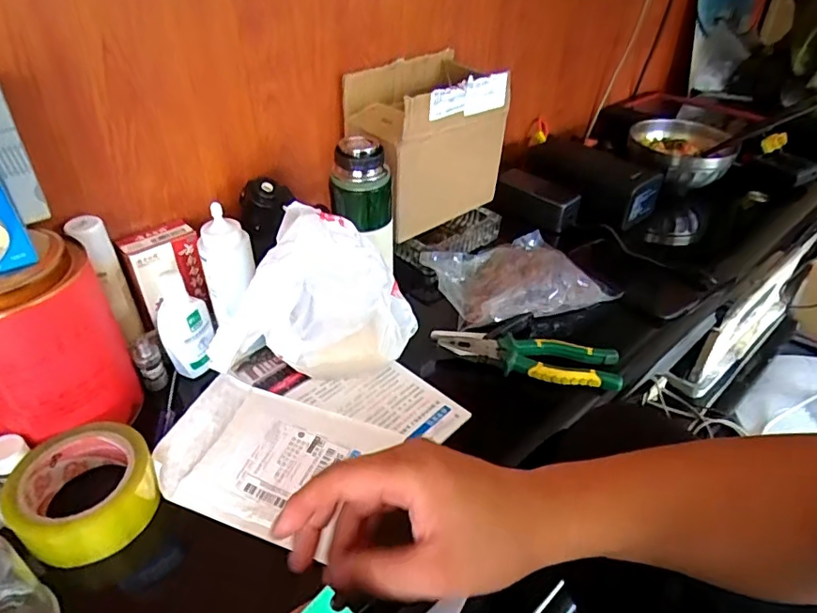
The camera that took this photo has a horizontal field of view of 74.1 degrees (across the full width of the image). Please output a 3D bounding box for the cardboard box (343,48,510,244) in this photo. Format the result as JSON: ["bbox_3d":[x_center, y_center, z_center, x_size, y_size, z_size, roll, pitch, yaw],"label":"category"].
[{"bbox_3d":[0.024,-0.227,0.725,0.201,0.177,0.145,-29,46,-33],"label":"cardboard box"}]

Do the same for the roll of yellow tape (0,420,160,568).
[{"bbox_3d":[-0.266,0.150,0.445,0.102,0.044,0.101,0,37,0],"label":"roll of yellow tape"}]

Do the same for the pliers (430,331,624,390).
[{"bbox_3d":[0.127,0.054,0.594,0.200,0.024,0.050,9,38,12],"label":"pliers"}]

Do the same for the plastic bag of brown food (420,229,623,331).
[{"bbox_3d":[0.133,-0.044,0.684,0.228,0.052,0.153,-16,40,-20],"label":"plastic bag of brown food"}]

